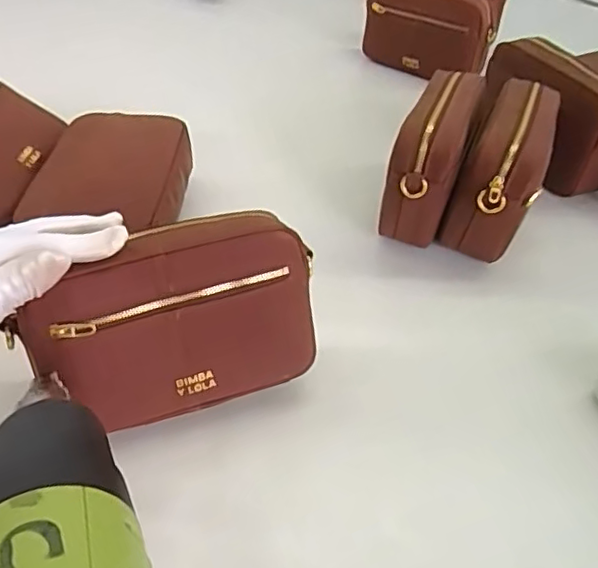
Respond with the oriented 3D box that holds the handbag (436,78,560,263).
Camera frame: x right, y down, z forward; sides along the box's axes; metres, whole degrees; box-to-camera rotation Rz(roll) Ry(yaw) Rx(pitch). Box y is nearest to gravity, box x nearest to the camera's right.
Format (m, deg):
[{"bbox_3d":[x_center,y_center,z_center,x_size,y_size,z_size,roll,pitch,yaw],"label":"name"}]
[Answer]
[{"bbox_3d":[0.205,-0.117,0.600,0.074,0.118,0.183,21,44,17],"label":"handbag"}]

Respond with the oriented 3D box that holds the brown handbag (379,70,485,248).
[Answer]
[{"bbox_3d":[0.132,-0.130,0.604,0.065,0.124,0.164,17,44,13],"label":"brown handbag"}]

